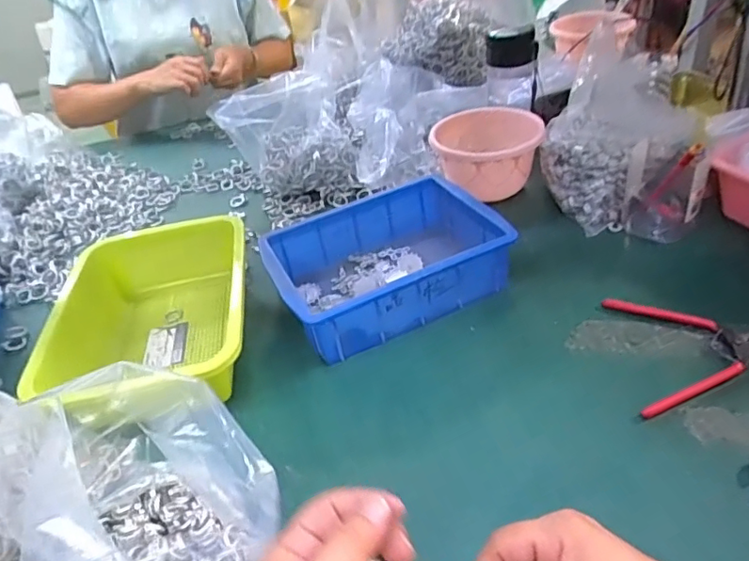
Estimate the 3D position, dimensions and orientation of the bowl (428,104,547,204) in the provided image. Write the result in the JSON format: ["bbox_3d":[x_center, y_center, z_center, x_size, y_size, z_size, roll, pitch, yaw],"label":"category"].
[{"bbox_3d":[0.150,-0.175,0.746,0.137,0.075,0.134,-3,38,7],"label":"bowl"}]

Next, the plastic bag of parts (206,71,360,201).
[{"bbox_3d":[-0.129,-0.204,0.803,0.168,0.144,0.096,-5,38,5],"label":"plastic bag of parts"}]

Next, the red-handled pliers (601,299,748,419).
[{"bbox_3d":[0.295,0.061,0.503,0.127,0.022,0.131,-2,38,8],"label":"red-handled pliers"}]

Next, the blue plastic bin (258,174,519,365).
[{"bbox_3d":[0.007,-0.023,0.619,0.233,0.083,0.173,-20,39,-14],"label":"blue plastic bin"}]

